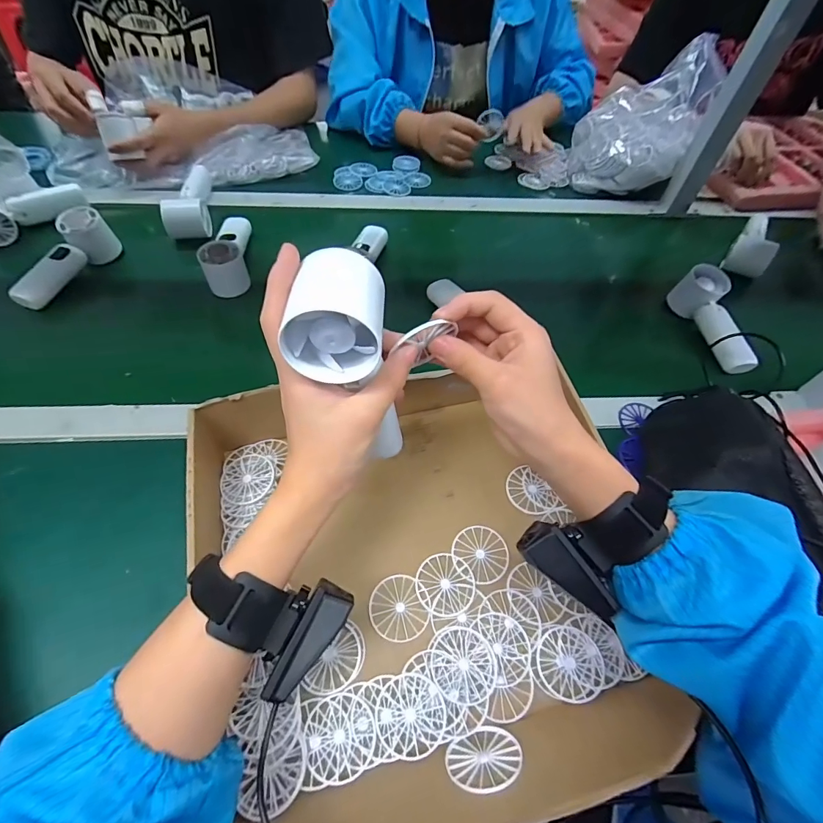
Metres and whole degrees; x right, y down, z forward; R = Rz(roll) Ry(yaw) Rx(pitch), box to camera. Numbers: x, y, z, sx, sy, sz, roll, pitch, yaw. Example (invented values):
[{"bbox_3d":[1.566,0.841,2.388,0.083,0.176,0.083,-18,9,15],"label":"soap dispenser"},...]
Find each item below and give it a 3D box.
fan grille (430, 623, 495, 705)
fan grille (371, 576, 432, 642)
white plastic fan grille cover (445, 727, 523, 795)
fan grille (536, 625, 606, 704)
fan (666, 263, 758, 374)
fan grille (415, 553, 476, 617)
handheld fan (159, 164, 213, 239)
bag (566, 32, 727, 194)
[{"bbox_3d":[0.041,0.196,0.324,0.049,0.007,0.051,-10,58,-9],"label":"fan grille"},{"bbox_3d":[-0.010,0.165,0.350,0.048,0.004,0.049,-11,58,-10],"label":"fan grille"},{"bbox_3d":[0.049,0.234,0.280,0.050,0.046,0.005,-11,90,4],"label":"white plastic fan grille cover"},{"bbox_3d":[0.125,0.198,0.328,0.050,0.007,0.051,-7,57,-8],"label":"fan grille"},{"bbox_3d":[0.407,-0.123,0.549,0.048,0.055,0.150,-7,57,-8],"label":"fan"},{"bbox_3d":[0.029,0.148,0.359,0.049,0.004,0.049,-11,58,-10],"label":"fan grille"},{"bbox_3d":[-0.344,-0.329,0.643,0.059,0.046,0.143,-10,58,-9],"label":"handheld fan"},{"bbox_3d":[0.398,-0.519,0.738,0.187,0.175,0.198,22,58,11],"label":"bag"}]

